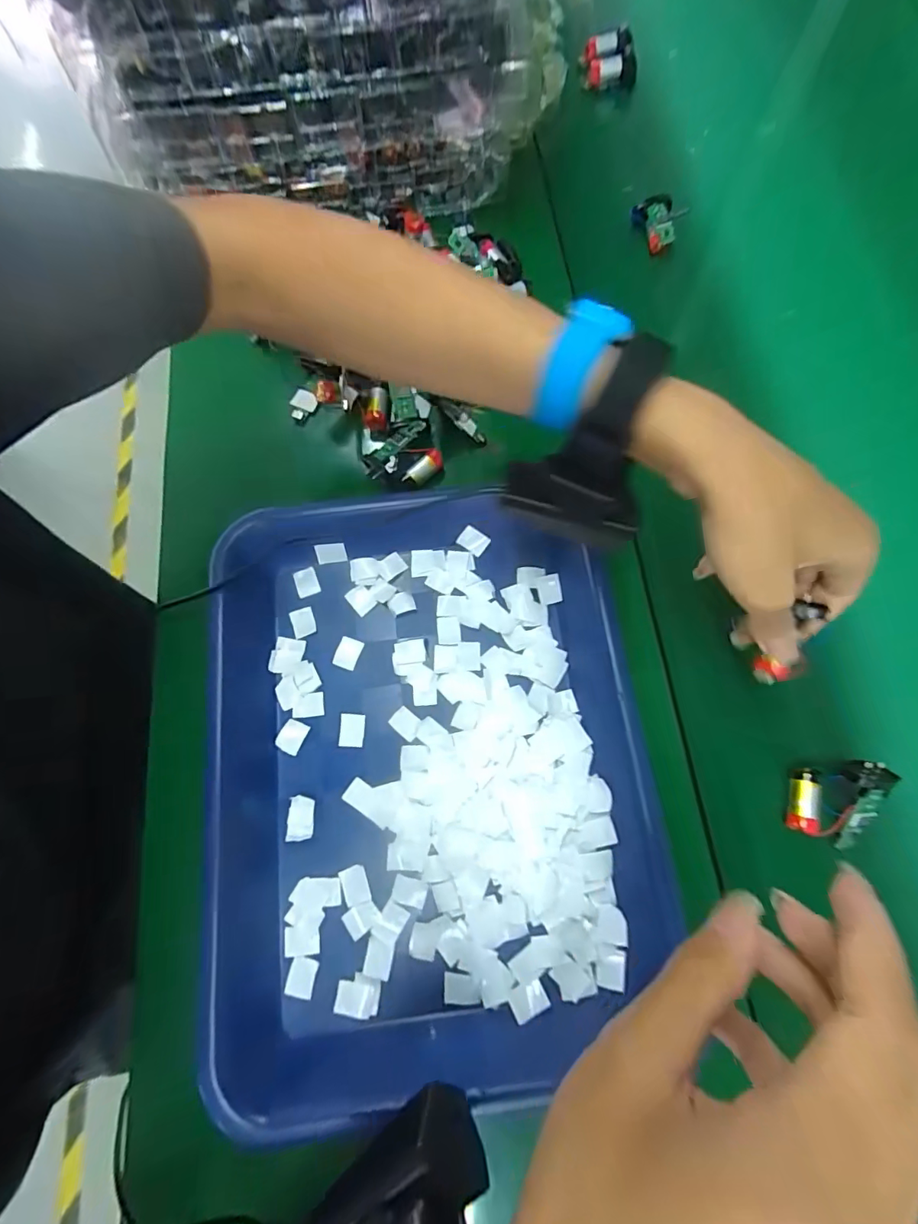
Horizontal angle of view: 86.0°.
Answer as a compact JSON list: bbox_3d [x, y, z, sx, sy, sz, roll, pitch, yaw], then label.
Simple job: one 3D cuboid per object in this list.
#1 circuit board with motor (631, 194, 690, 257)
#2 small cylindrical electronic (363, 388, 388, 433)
[{"bbox_3d":[0.171,-0.335,0.423,0.030,0.028,0.043,-11,74,0],"label":"circuit board with motor"},{"bbox_3d":[-0.064,-0.153,0.378,0.020,0.015,0.032,5,74,3],"label":"small cylindrical electronic"}]

